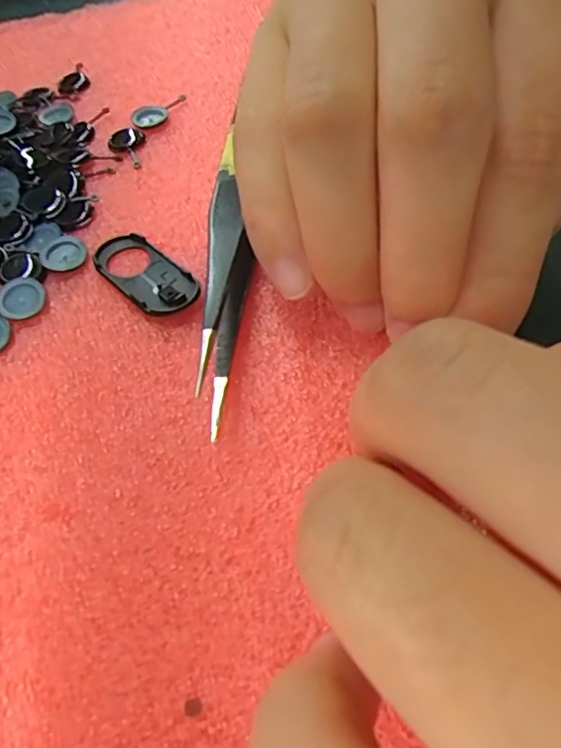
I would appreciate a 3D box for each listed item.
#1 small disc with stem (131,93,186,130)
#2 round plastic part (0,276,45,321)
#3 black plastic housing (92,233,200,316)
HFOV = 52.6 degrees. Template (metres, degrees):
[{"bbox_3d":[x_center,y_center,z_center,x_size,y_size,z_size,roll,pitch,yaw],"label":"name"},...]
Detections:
[{"bbox_3d":[-0.037,-0.080,0.171,0.010,0.004,0.019,18,58,16],"label":"small disc with stem"},{"bbox_3d":[-0.059,-0.017,0.128,0.010,0.004,0.010,-2,55,3],"label":"round plastic part"},{"bbox_3d":[-0.031,-0.023,0.129,0.014,0.004,0.031,-38,61,-20],"label":"black plastic housing"}]

